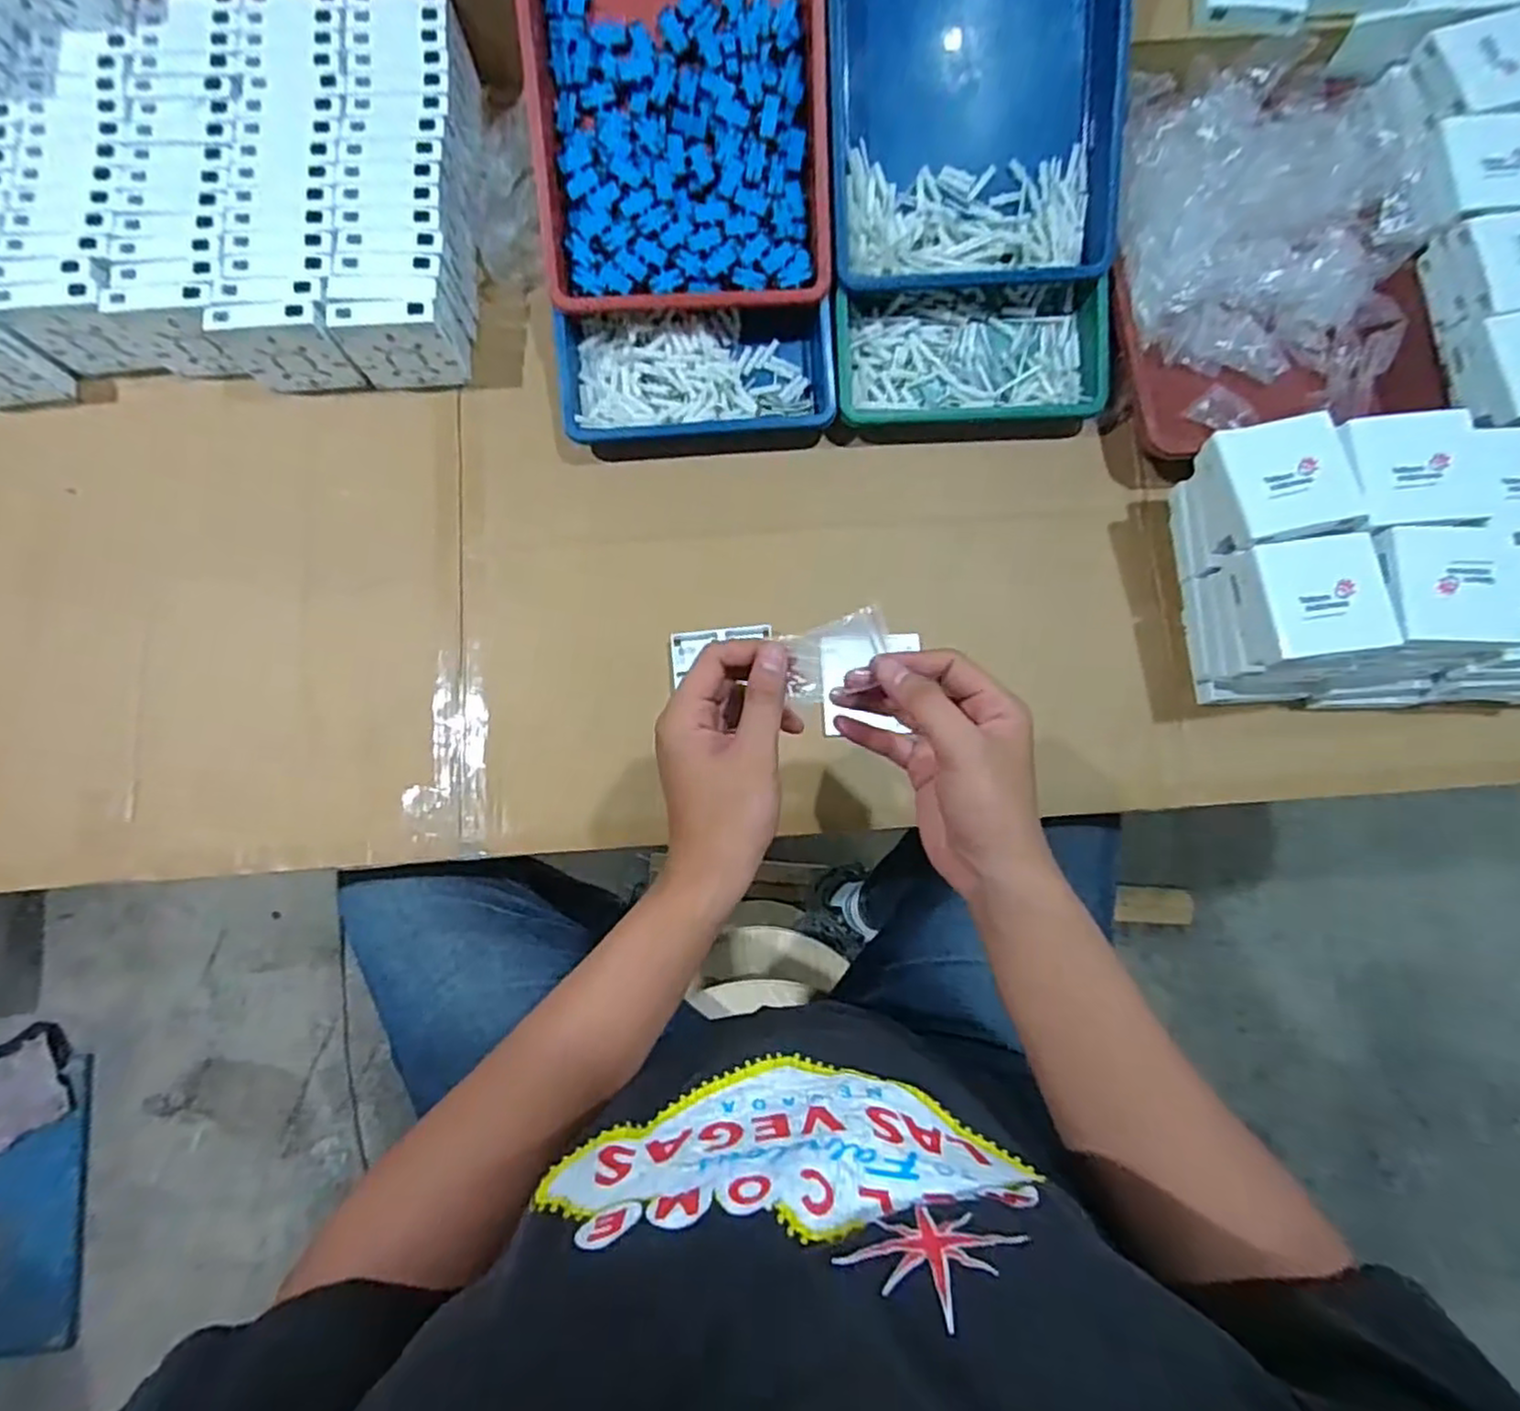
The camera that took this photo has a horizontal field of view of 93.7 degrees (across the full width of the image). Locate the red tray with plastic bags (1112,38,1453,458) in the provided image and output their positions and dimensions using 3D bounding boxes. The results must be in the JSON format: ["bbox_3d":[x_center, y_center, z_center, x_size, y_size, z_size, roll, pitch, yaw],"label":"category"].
[{"bbox_3d":[0.429,-0.378,0.614,0.243,0.088,0.322,-1,81,-1],"label":"red tray with plastic bags"}]

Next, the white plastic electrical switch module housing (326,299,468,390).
[{"bbox_3d":[-0.303,-0.303,0.608,0.085,0.092,0.022,-7,81,-2],"label":"white plastic electrical switch module housing"}]

